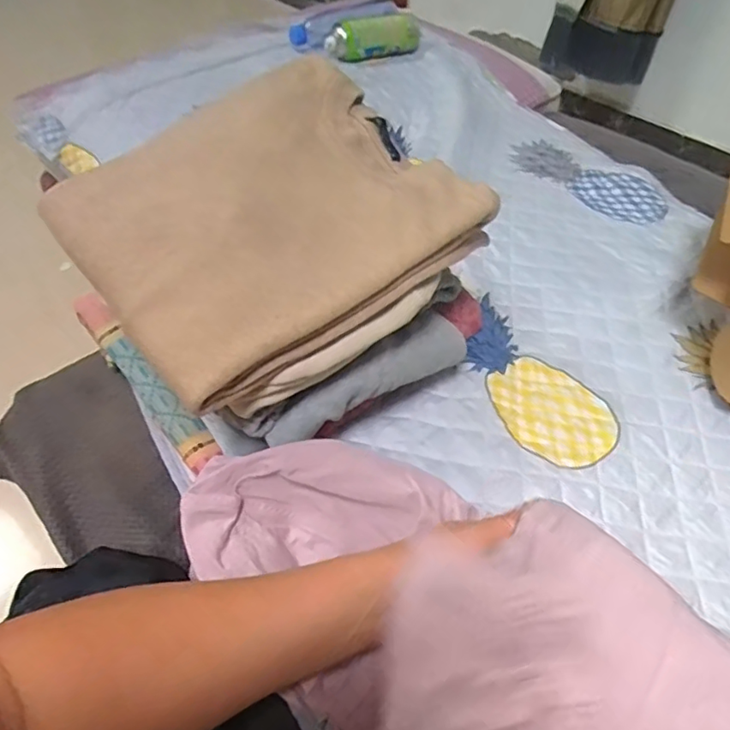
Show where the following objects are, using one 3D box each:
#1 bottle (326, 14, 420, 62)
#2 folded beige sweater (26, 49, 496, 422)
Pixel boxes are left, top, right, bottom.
[{"bbox_3d":[0.021,-0.657,1.141,0.201,0.065,0.057,-16,54,-16],"label":"bottle"},{"bbox_3d":[-0.083,-0.140,0.478,0.308,0.054,0.268,-36,65,-17],"label":"folded beige sweater"}]

